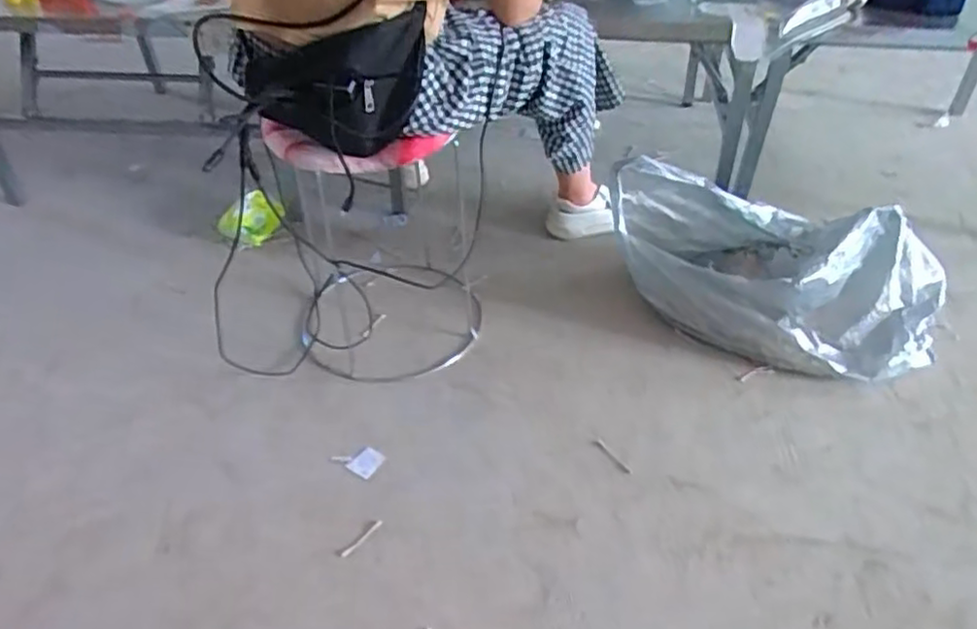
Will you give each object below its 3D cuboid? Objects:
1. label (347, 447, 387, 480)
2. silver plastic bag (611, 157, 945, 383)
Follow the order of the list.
[{"bbox_3d":[-0.197,0.239,1.094,0.043,0.004,0.049,32,55,19],"label":"label"},{"bbox_3d":[0.522,-0.085,1.261,0.566,0.262,0.257,26,47,28],"label":"silver plastic bag"}]

